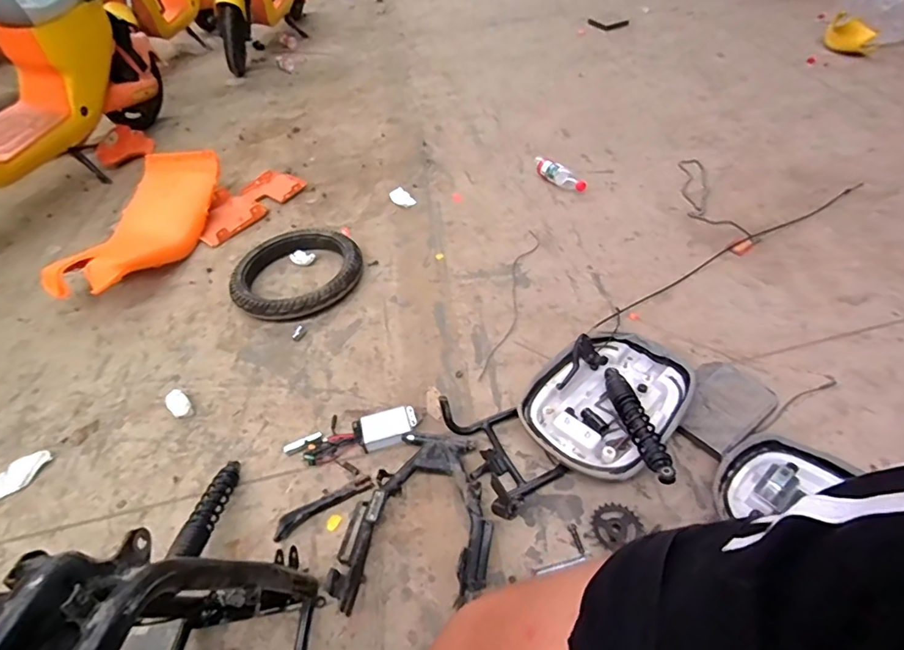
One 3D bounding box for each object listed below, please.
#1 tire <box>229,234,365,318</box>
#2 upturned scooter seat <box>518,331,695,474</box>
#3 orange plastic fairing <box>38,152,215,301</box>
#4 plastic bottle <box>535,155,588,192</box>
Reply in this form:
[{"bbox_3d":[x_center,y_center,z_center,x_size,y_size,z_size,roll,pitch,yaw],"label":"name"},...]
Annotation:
[{"bbox_3d":[-0.434,-0.145,1.391,0.324,0.067,0.349,-2,46,3],"label":"tire"},{"bbox_3d":[0.319,0.155,1.007,0.270,0.070,0.372,32,56,30],"label":"upturned scooter seat"},{"bbox_3d":[-0.958,-0.309,1.549,0.277,0.161,0.667,5,46,10],"label":"orange plastic fairing"},{"bbox_3d":[0.358,-0.512,1.673,0.081,0.057,0.240,-23,48,-17],"label":"plastic bottle"}]

